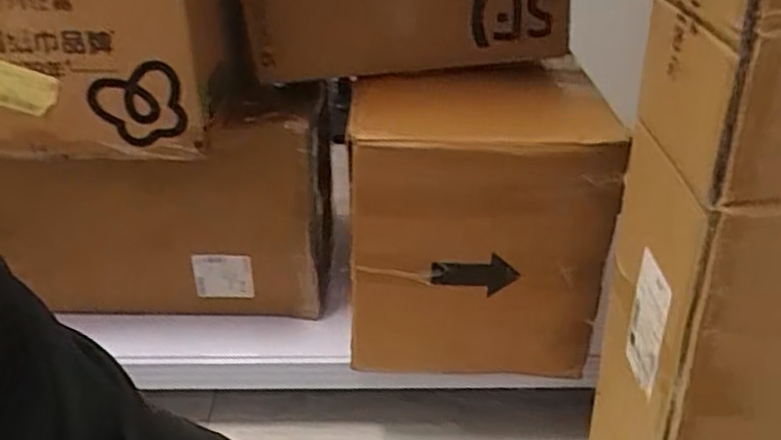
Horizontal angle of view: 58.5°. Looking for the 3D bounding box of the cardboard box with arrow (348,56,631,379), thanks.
[{"bbox_3d":[0.106,-0.003,0.890,0.294,0.346,0.225,2,32,2],"label":"cardboard box with arrow"}]

